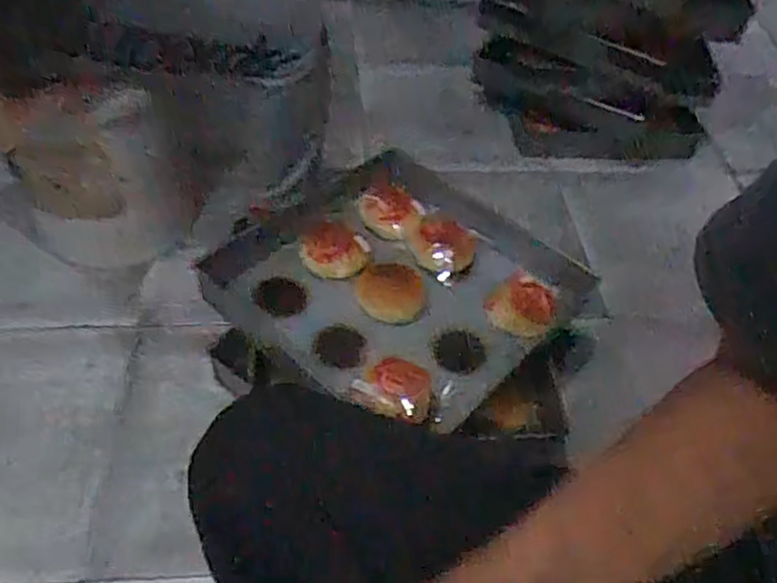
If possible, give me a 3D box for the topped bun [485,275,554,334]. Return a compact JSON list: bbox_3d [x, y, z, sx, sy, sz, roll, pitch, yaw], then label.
[{"bbox_3d":[0.196,0.019,0.986,0.093,0.034,0.096,3,49,-3],"label":"topped bun"}]

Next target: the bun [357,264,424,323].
[{"bbox_3d":[0.004,0.003,0.984,0.098,0.066,0.083,3,49,-3],"label":"bun"}]

